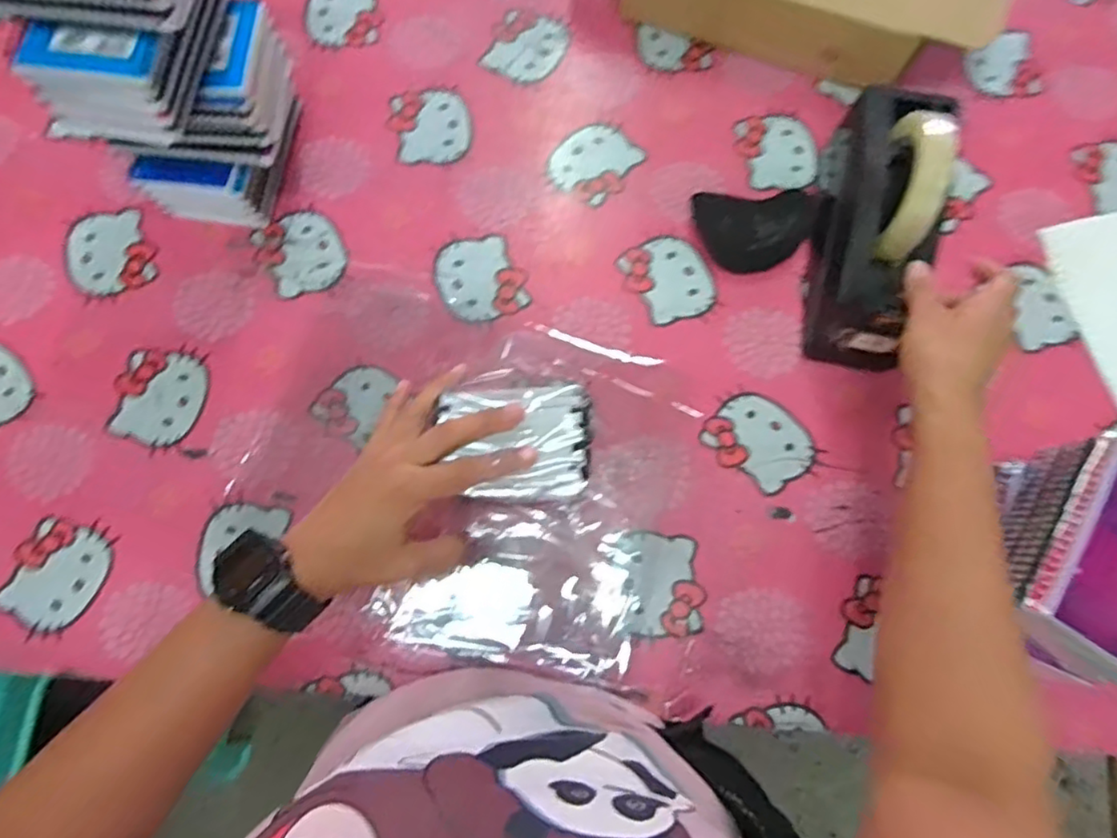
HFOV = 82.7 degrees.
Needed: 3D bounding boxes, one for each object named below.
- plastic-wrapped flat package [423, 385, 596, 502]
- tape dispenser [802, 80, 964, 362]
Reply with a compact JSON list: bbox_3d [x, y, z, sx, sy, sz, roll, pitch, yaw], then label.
[{"bbox_3d":[-0.023,0.014,0.385,0.087,0.012,0.068,-5,76,-2],"label":"plastic-wrapped flat package"},{"bbox_3d":[0.253,-0.152,0.494,0.070,0.126,0.205,13,76,3],"label":"tape dispenser"}]

